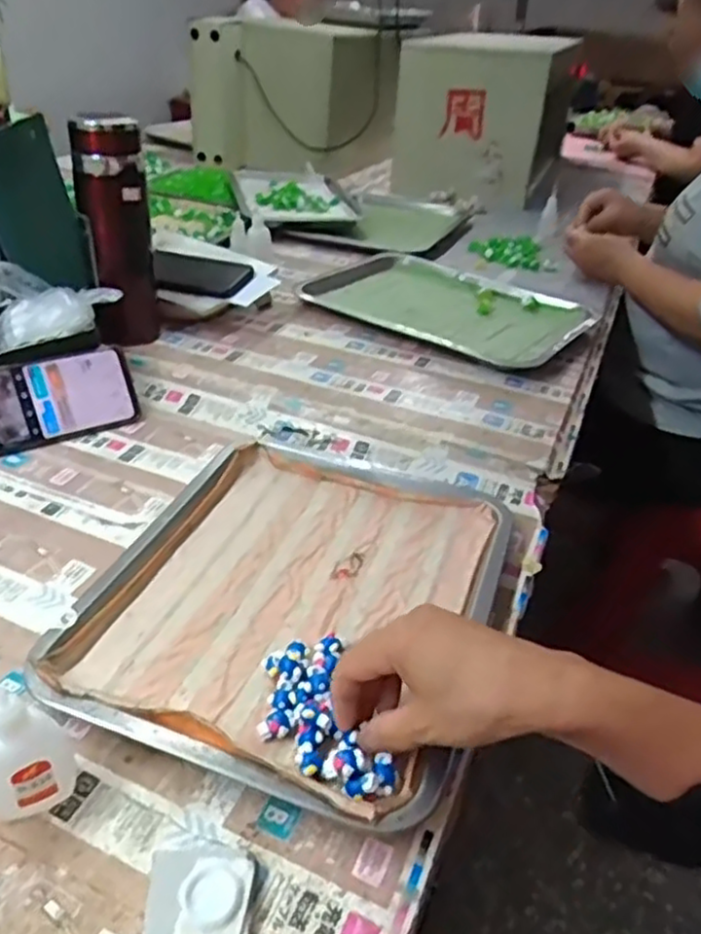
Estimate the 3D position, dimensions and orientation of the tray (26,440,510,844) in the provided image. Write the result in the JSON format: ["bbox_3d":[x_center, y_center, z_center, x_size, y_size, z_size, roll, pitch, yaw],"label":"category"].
[{"bbox_3d":[-0.032,0.074,0.528,0.268,0.026,0.346,15,36,14],"label":"tray"}]

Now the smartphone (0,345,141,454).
[{"bbox_3d":[-0.292,-0.064,0.668,0.165,0.080,0.010,-18,6,-27],"label":"smartphone"}]

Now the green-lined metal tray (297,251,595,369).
[{"bbox_3d":[0.106,-0.221,0.932,0.377,0.025,0.251,28,41,30],"label":"green-lined metal tray"}]

